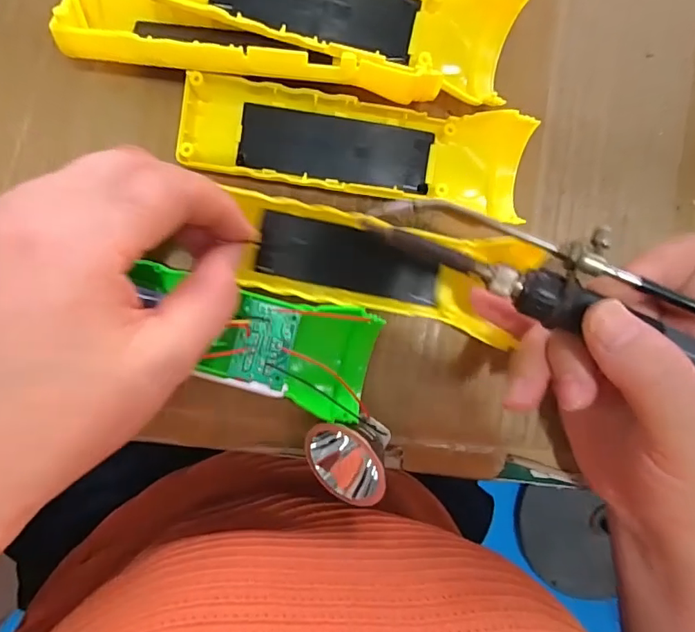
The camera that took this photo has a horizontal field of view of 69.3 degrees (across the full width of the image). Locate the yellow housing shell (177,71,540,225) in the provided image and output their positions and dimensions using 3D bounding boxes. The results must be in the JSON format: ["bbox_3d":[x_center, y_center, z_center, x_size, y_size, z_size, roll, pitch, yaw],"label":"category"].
[{"bbox_3d":[0.006,-0.080,0.242,0.163,0.026,0.043,7,92,-8],"label":"yellow housing shell"}]

